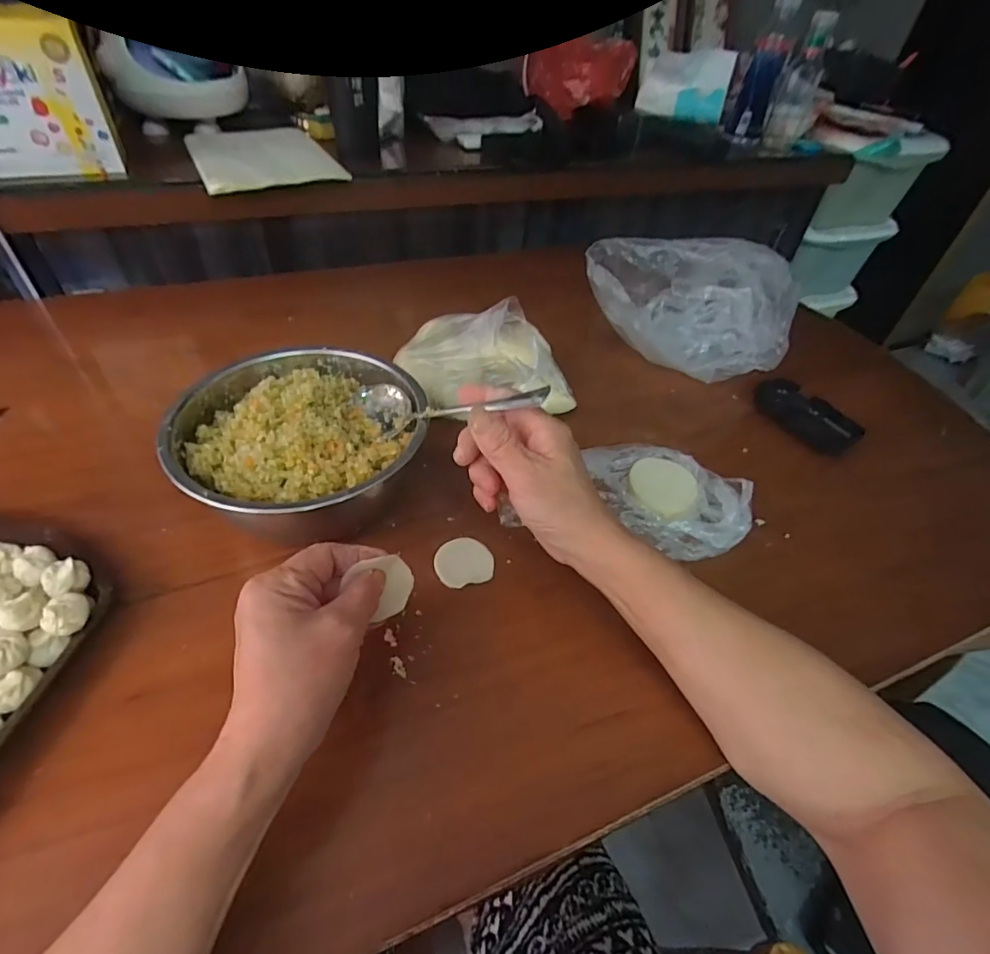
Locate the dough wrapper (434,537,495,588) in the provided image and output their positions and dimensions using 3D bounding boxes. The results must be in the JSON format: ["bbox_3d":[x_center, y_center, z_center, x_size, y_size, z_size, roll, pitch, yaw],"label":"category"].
[{"bbox_3d":[-0.024,0.065,0.400,0.044,0.004,0.045,3,46,-3],"label":"dough wrapper"}]

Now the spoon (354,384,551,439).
[{"bbox_3d":[-0.039,-0.055,0.381,0.179,0.033,0.034,2,37,38],"label":"spoon"}]

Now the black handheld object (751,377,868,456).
[{"bbox_3d":[0.335,-0.067,0.558,0.048,0.032,0.115,-21,51,-23],"label":"black handheld object"}]

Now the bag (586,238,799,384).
[{"bbox_3d":[0.214,-0.188,0.588,0.232,0.130,0.097,8,46,2],"label":"bag"}]

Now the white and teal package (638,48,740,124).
[{"bbox_3d":[0.343,-0.701,0.941,0.154,0.113,0.043,14,46,8],"label":"white and teal package"}]

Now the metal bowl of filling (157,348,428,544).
[{"bbox_3d":[-0.153,-0.033,0.416,0.177,0.067,0.171,3,46,-3],"label":"metal bowl of filling"}]

